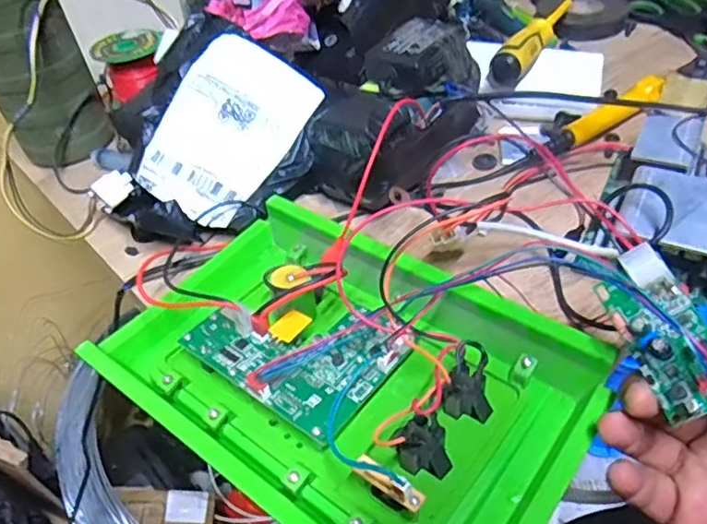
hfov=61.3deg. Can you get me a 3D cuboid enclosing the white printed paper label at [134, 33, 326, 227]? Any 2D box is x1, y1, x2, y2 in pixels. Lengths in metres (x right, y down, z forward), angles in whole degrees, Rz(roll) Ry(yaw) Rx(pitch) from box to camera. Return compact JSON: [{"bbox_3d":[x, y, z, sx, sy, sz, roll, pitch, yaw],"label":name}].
[{"bbox_3d":[-0.099,-0.105,0.467,0.098,0.020,0.145,31,81,7],"label":"white printed paper label"}]

